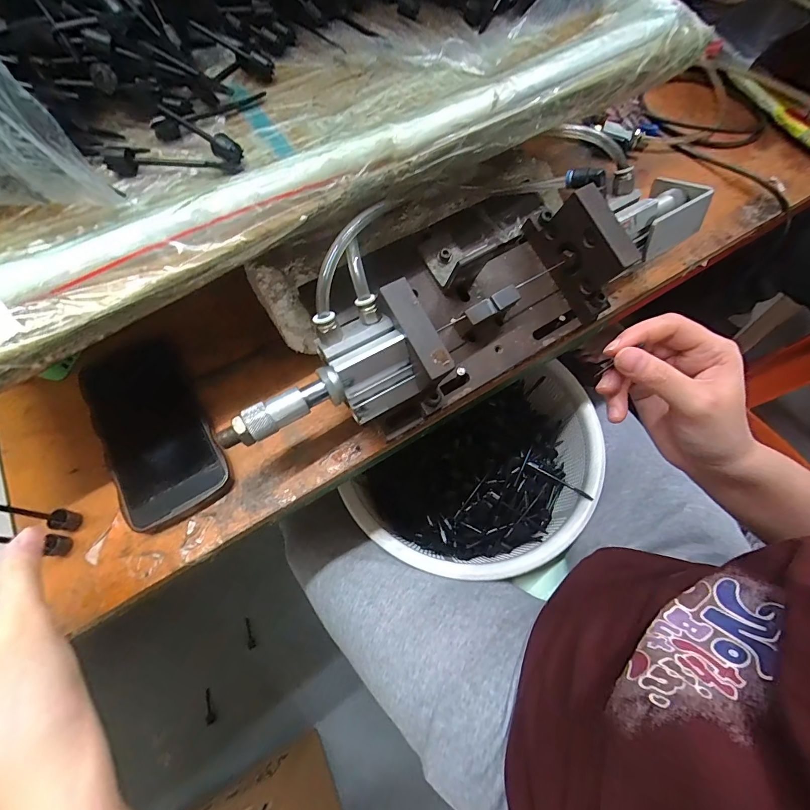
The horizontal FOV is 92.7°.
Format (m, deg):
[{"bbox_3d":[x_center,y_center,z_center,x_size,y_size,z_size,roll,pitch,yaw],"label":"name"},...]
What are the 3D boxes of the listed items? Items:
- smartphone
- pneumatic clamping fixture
[{"bbox_3d":[-0.217,0.013,0.332,0.079,0.018,0.186,-33,69,-15],"label":"smartphone"},{"bbox_3d":[0.058,-0.100,0.321,0.437,0.089,0.131,-30,68,-14],"label":"pneumatic clamping fixture"}]

